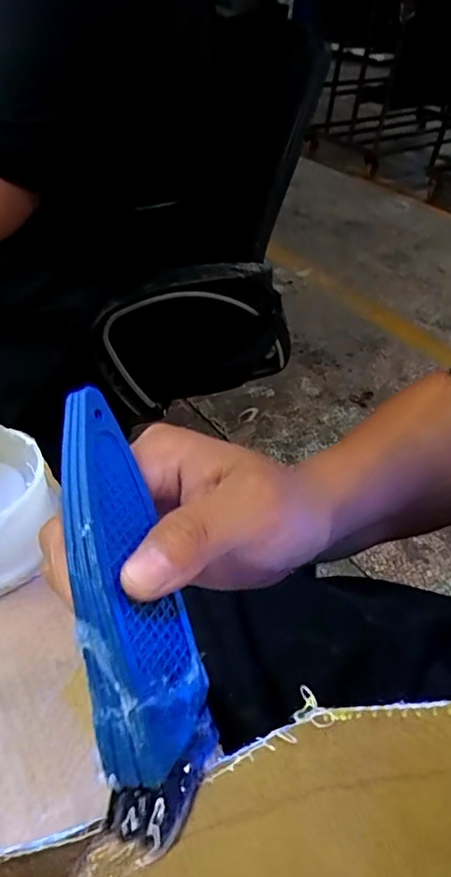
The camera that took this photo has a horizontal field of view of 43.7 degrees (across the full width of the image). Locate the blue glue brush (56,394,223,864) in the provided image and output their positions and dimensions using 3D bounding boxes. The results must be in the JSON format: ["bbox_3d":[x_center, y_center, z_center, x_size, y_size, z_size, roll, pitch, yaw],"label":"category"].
[{"bbox_3d":[-0.030,0.050,0.179,0.035,0.018,0.132,-11,81,-18],"label":"blue glue brush"}]

